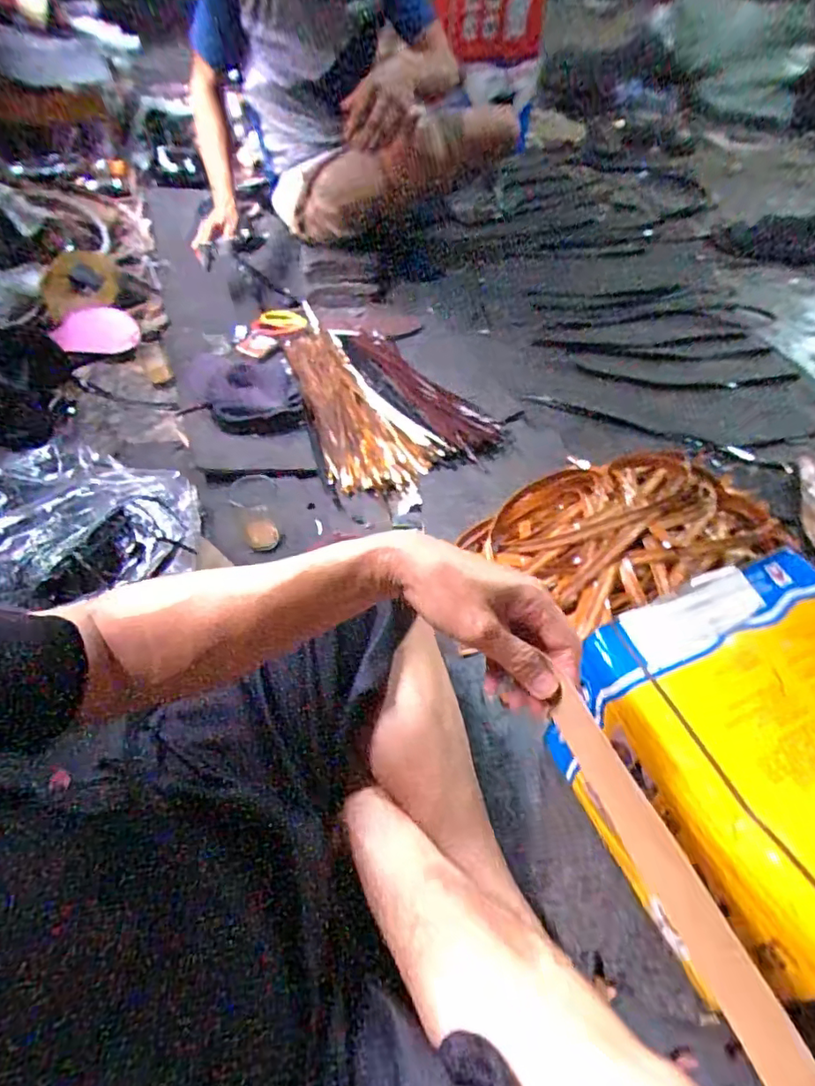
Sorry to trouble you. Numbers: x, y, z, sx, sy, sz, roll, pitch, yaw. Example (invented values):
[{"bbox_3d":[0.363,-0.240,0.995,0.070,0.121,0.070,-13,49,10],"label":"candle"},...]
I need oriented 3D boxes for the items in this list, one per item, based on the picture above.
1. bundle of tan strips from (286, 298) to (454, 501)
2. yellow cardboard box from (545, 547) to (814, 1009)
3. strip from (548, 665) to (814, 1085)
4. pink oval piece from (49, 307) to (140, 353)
[{"bbox_3d":[-0.160,-0.309,1.147,0.200,0.044,0.642,-23,56,-18],"label":"bundle of tan strips"},{"bbox_3d":[0.288,0.188,0.492,0.242,0.213,0.250,-22,55,-15],"label":"yellow cardboard box"},{"bbox_3d":[0.157,0.206,0.303,0.031,0.029,0.272,-20,57,-14],"label":"strip"},{"bbox_3d":[-0.659,-0.448,1.207,0.195,0.087,0.014,2,15,11],"label":"pink oval piece"}]

